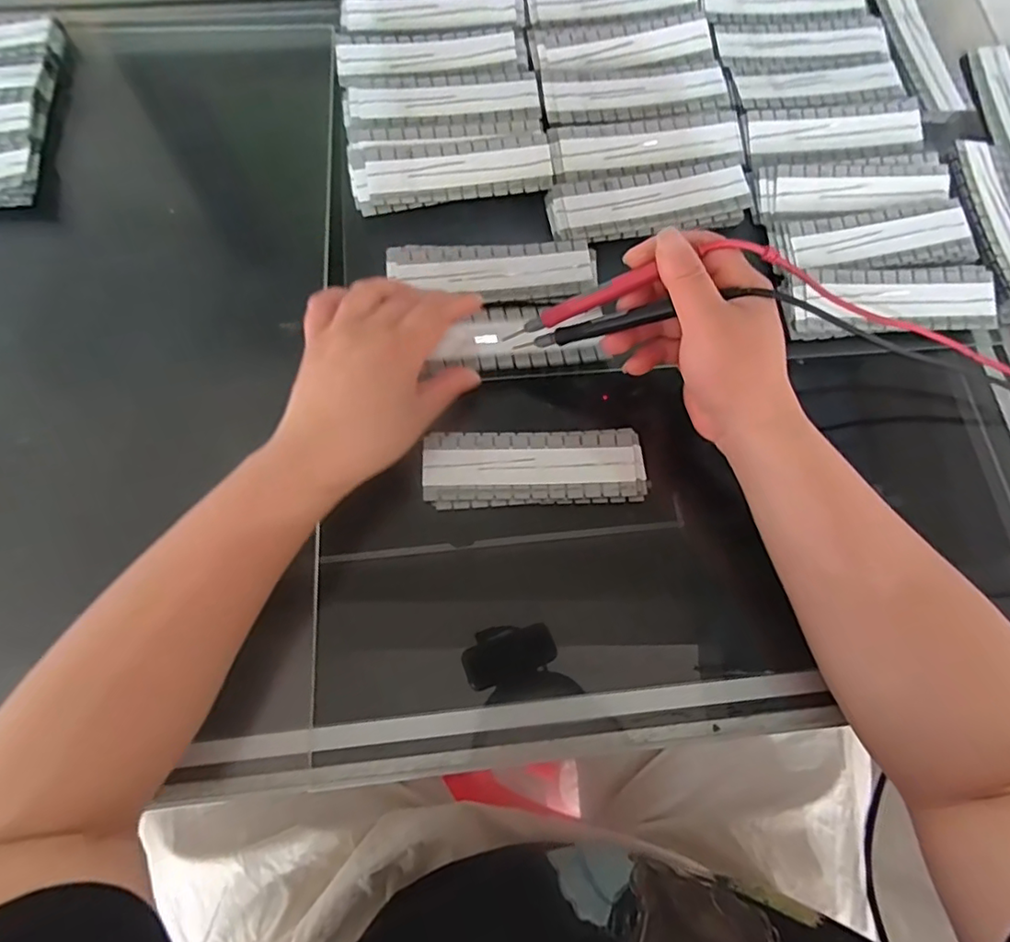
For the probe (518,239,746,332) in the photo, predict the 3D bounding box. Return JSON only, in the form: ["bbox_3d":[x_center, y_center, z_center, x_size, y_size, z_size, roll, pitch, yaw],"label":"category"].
[{"bbox_3d":[0.065,-0.101,0.319,0.119,0.009,0.012,-19,74,22],"label":"probe"}]

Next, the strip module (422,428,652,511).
[{"bbox_3d":[0.018,-0.002,0.348,0.130,0.005,0.044,-2,74,-2],"label":"strip module"}]

